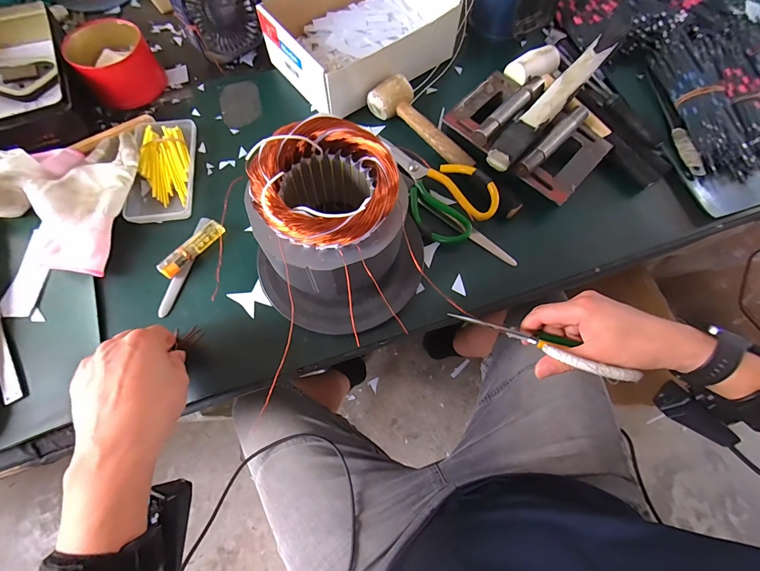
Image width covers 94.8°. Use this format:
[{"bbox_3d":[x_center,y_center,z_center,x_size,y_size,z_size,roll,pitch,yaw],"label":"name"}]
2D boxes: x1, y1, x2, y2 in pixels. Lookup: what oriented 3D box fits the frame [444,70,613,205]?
[{"bbox_3d":[0.197,-0.208,0.463,0.192,0.041,0.141,41,75,12],"label":"frame"}]

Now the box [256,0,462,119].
[{"bbox_3d":[-0.028,-0.379,0.516,0.247,0.064,0.188,-38,76,-13],"label":"box"}]

